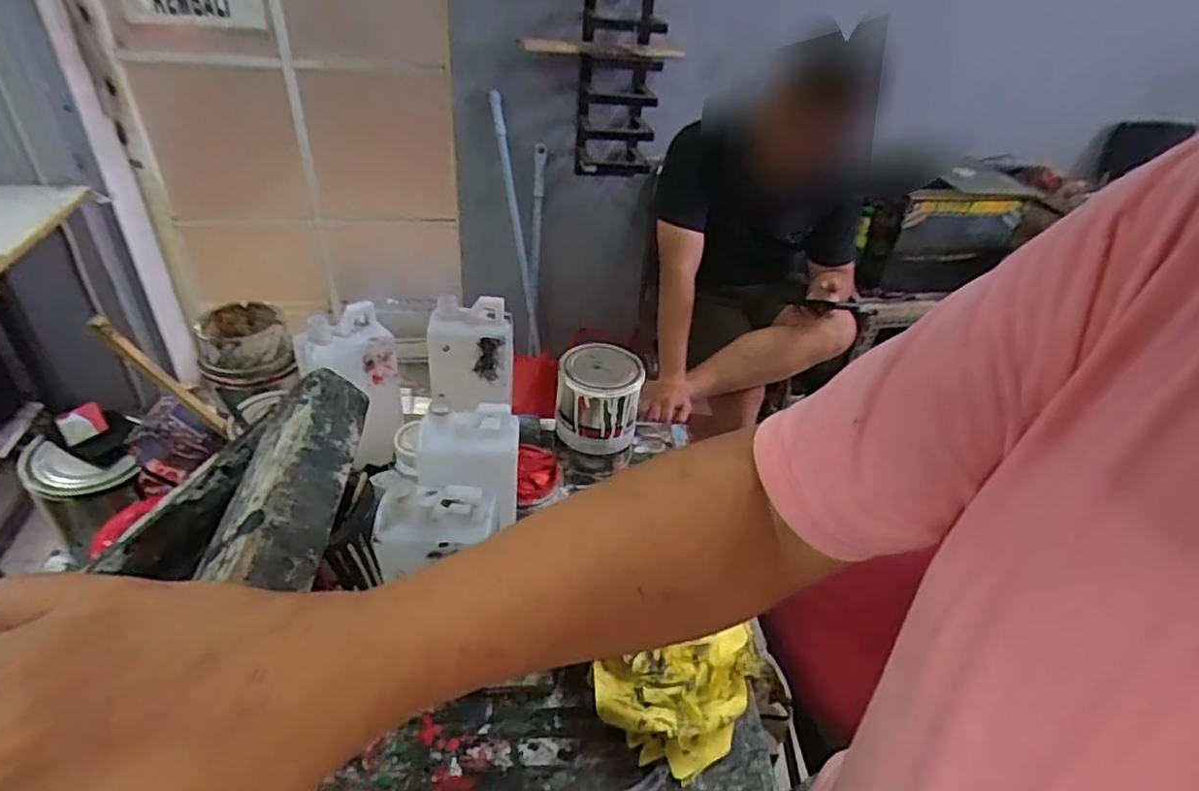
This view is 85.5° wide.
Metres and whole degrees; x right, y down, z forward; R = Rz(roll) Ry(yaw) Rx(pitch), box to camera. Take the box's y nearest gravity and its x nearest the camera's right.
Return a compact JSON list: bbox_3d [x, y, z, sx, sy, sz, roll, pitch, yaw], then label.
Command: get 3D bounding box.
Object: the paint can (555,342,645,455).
[{"bbox_3d":[-0.002,0.004,0.844,0.106,0.106,0.104,4,38,-3],"label":"paint can"}]

